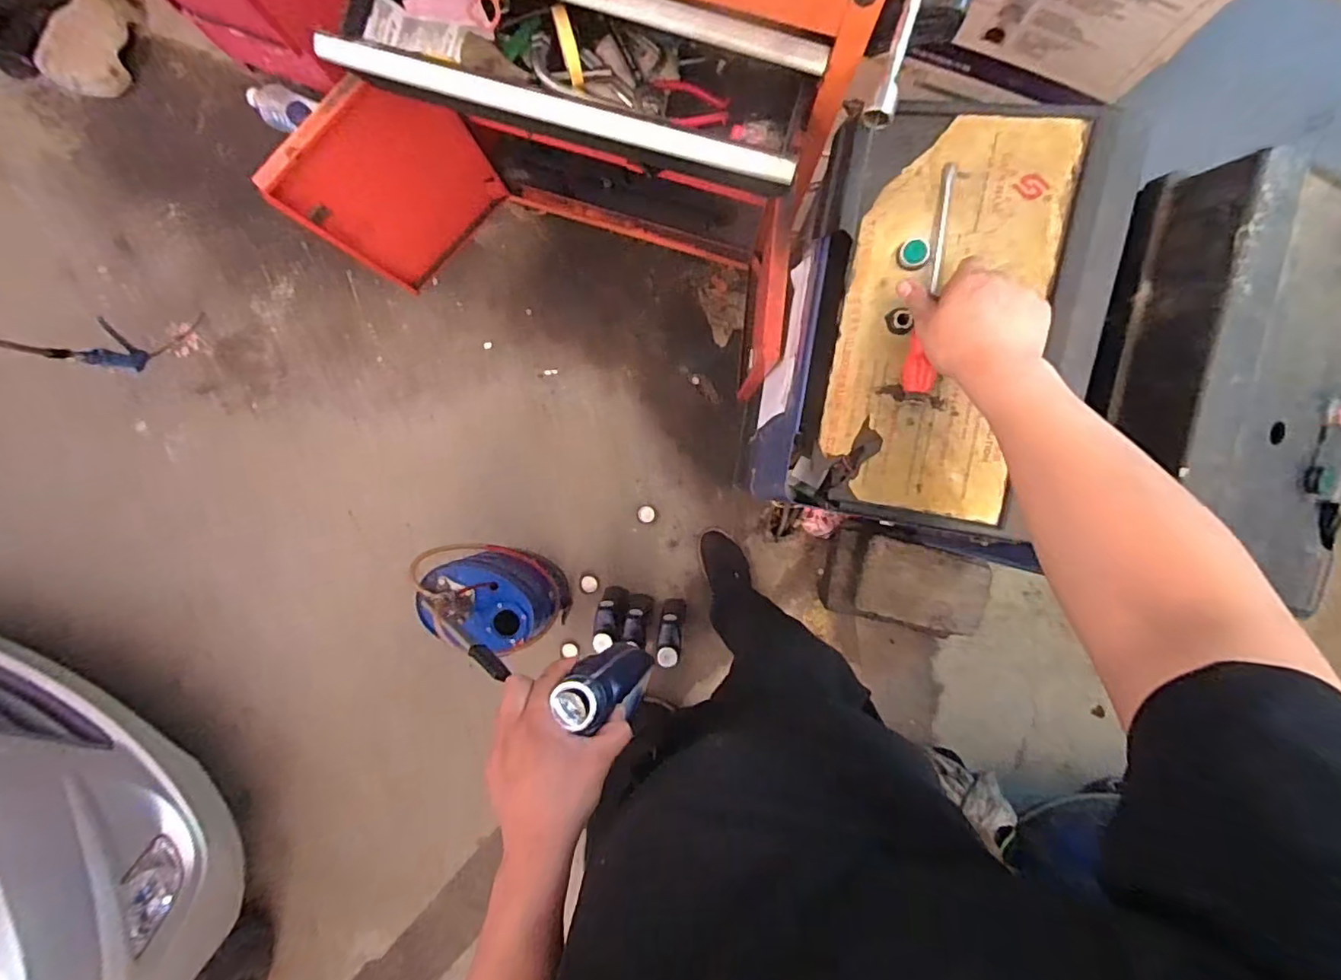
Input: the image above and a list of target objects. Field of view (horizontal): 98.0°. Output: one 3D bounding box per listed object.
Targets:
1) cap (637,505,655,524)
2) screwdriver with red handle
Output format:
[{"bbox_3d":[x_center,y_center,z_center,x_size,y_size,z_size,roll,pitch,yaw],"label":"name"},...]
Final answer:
[{"bbox_3d":[-0.062,0.063,1.506,0.045,0.014,0.045,0,90,2],"label":"cap"},{"bbox_3d":[0.271,-0.214,0.605,0.027,0.029,0.226,7,93,2],"label":"screwdriver with red handle"}]

